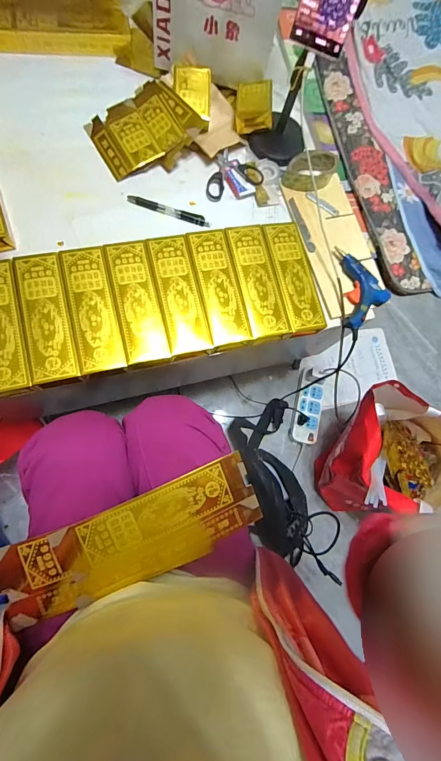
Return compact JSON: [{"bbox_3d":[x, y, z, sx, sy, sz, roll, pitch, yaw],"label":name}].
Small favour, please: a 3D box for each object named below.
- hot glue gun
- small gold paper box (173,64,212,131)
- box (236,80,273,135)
[{"bbox_3d":[0.255,-0.161,0.611,0.083,0.019,0.151,-1,79,-9],"label":"hot glue gun"},{"bbox_3d":[-0.050,-0.509,0.619,0.066,0.017,0.112,2,78,-8],"label":"small gold paper box"},{"bbox_3d":[0.063,-0.512,0.649,0.067,0.045,0.076,2,78,-8],"label":"box"}]

